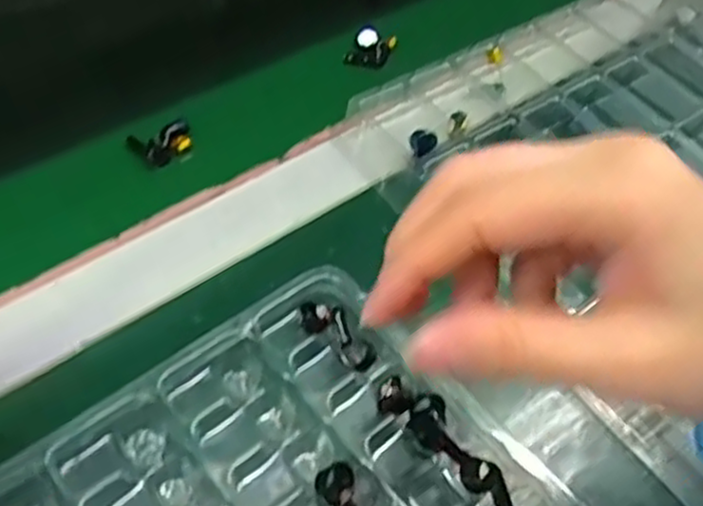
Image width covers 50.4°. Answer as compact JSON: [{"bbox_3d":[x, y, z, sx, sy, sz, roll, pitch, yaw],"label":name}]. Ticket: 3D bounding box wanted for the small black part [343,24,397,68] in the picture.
[{"bbox_3d":[0.014,-0.139,0.505,0.028,0.015,0.037,21,55,7],"label":"small black part"}]

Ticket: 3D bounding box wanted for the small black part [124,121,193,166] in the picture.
[{"bbox_3d":[-0.109,-0.062,0.426,0.035,0.014,0.025,-12,57,-16],"label":"small black part"}]

